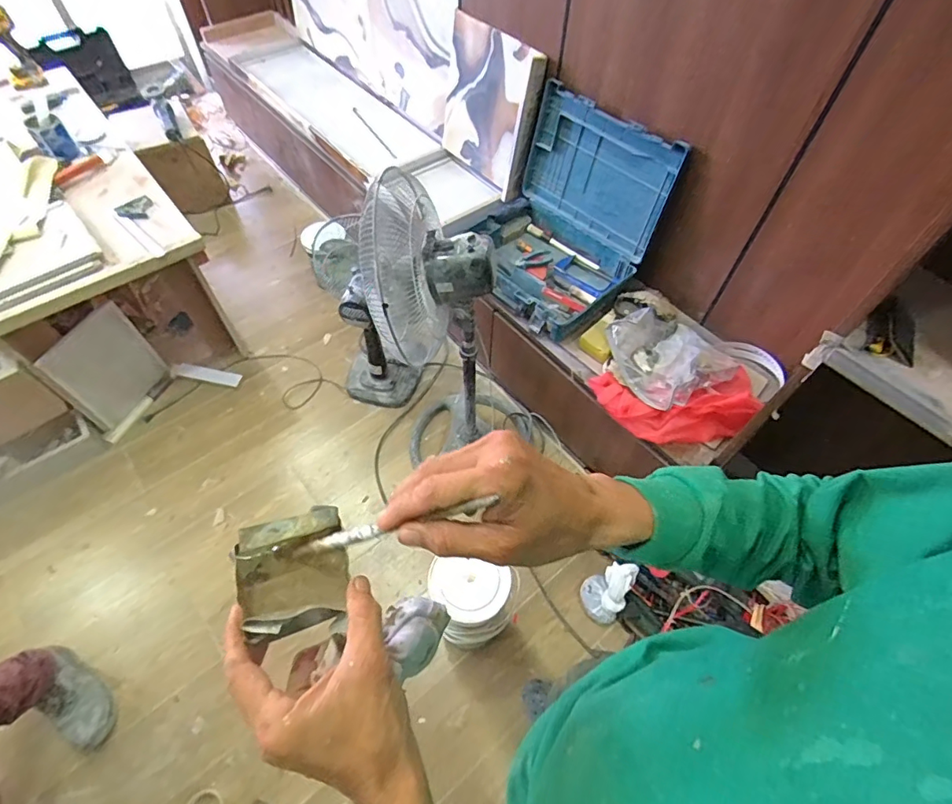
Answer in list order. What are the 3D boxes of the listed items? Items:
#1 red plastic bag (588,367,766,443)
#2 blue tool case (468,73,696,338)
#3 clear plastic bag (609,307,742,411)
[{"bbox_3d":[0.534,-0.002,1.295,0.422,0.104,0.204,-2,57,-2],"label":"red plastic bag"},{"bbox_3d":[0.227,-0.541,1.425,0.441,0.379,0.516,-35,64,-22],"label":"blue tool case"},{"bbox_3d":[0.517,-0.135,1.353,0.285,0.057,0.289,-27,61,-17],"label":"clear plastic bag"}]

